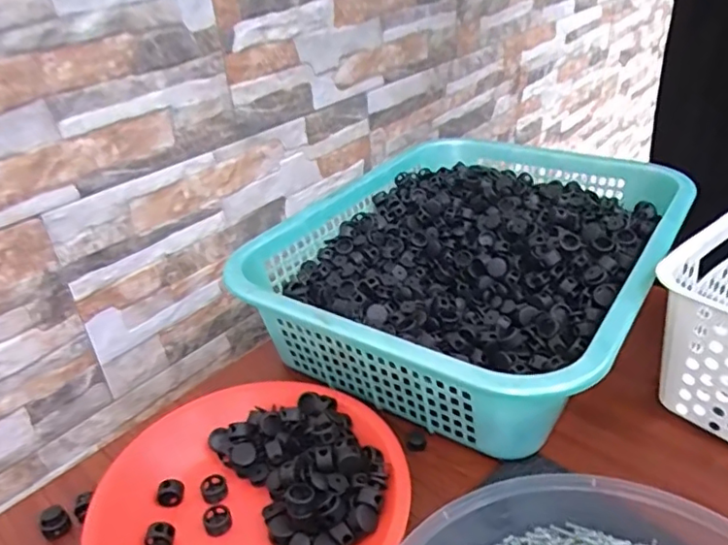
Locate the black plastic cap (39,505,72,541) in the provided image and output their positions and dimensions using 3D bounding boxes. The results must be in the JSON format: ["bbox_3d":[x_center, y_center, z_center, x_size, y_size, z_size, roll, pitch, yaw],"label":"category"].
[{"bbox_3d":[-0.201,0.163,0.379,0.017,0.018,0.013,-30,40,-35],"label":"black plastic cap"}]

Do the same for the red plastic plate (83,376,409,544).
[{"bbox_3d":[-0.069,0.143,0.379,0.184,0.034,0.178,-3,32,2],"label":"red plastic plate"}]

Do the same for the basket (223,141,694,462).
[{"bbox_3d":[0.104,-0.015,0.534,0.294,0.088,0.383,16,37,30],"label":"basket"}]

